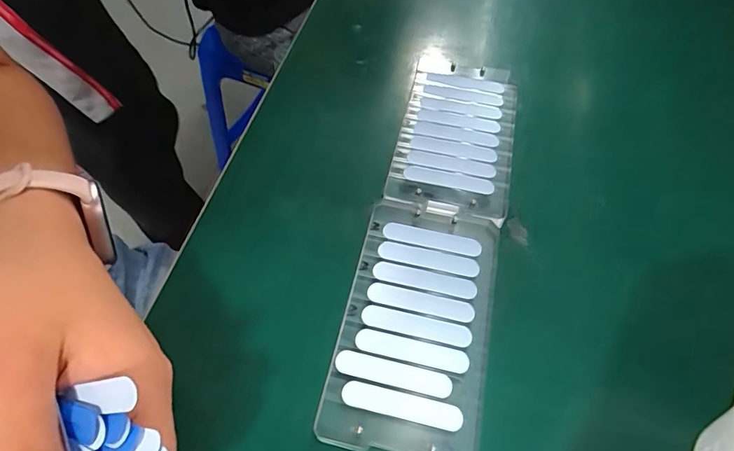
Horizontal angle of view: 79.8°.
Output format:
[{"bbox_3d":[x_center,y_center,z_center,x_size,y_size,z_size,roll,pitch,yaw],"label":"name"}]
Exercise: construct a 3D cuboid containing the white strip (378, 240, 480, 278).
[{"bbox_3d":[0.031,0.016,0.220,0.050,0.004,0.010,12,60,7],"label":"white strip"}]

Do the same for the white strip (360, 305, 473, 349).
[{"bbox_3d":[0.023,0.046,0.202,0.050,0.004,0.010,12,60,7],"label":"white strip"}]

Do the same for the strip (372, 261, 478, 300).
[{"bbox_3d":[0.028,0.027,0.215,0.050,0.004,0.010,12,60,7],"label":"strip"}]

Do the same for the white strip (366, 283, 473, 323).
[{"bbox_3d":[0.025,0.036,0.209,0.050,0.004,0.010,12,60,7],"label":"white strip"}]

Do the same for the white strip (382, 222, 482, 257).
[{"bbox_3d":[0.034,0.006,0.226,0.050,0.004,0.011,12,60,7],"label":"white strip"}]

